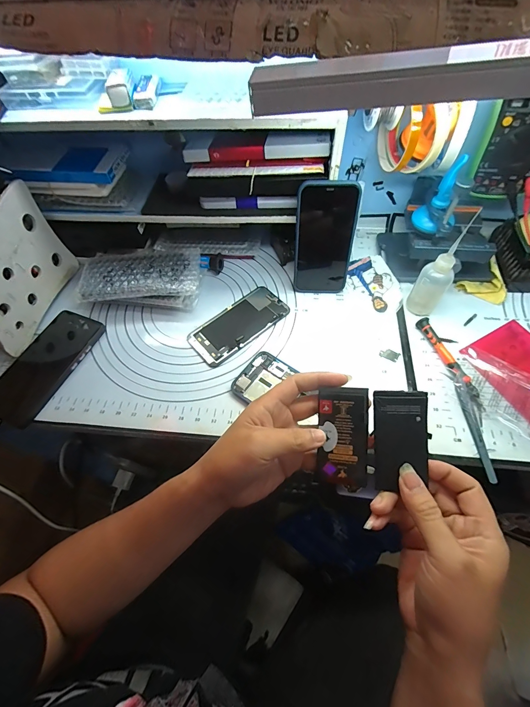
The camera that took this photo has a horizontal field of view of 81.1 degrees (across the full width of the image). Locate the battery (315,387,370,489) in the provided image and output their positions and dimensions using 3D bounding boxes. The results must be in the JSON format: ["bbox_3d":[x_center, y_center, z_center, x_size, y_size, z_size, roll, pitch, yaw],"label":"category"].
[{"bbox_3d":[0.072,0.076,0.284,0.044,0.004,0.086,2,87,14],"label":"battery"}]

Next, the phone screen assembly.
[{"bbox_3d":[-0.036,-0.043,0.440,0.142,0.008,0.069,-38,64,-19],"label":"phone screen assembly"}]

